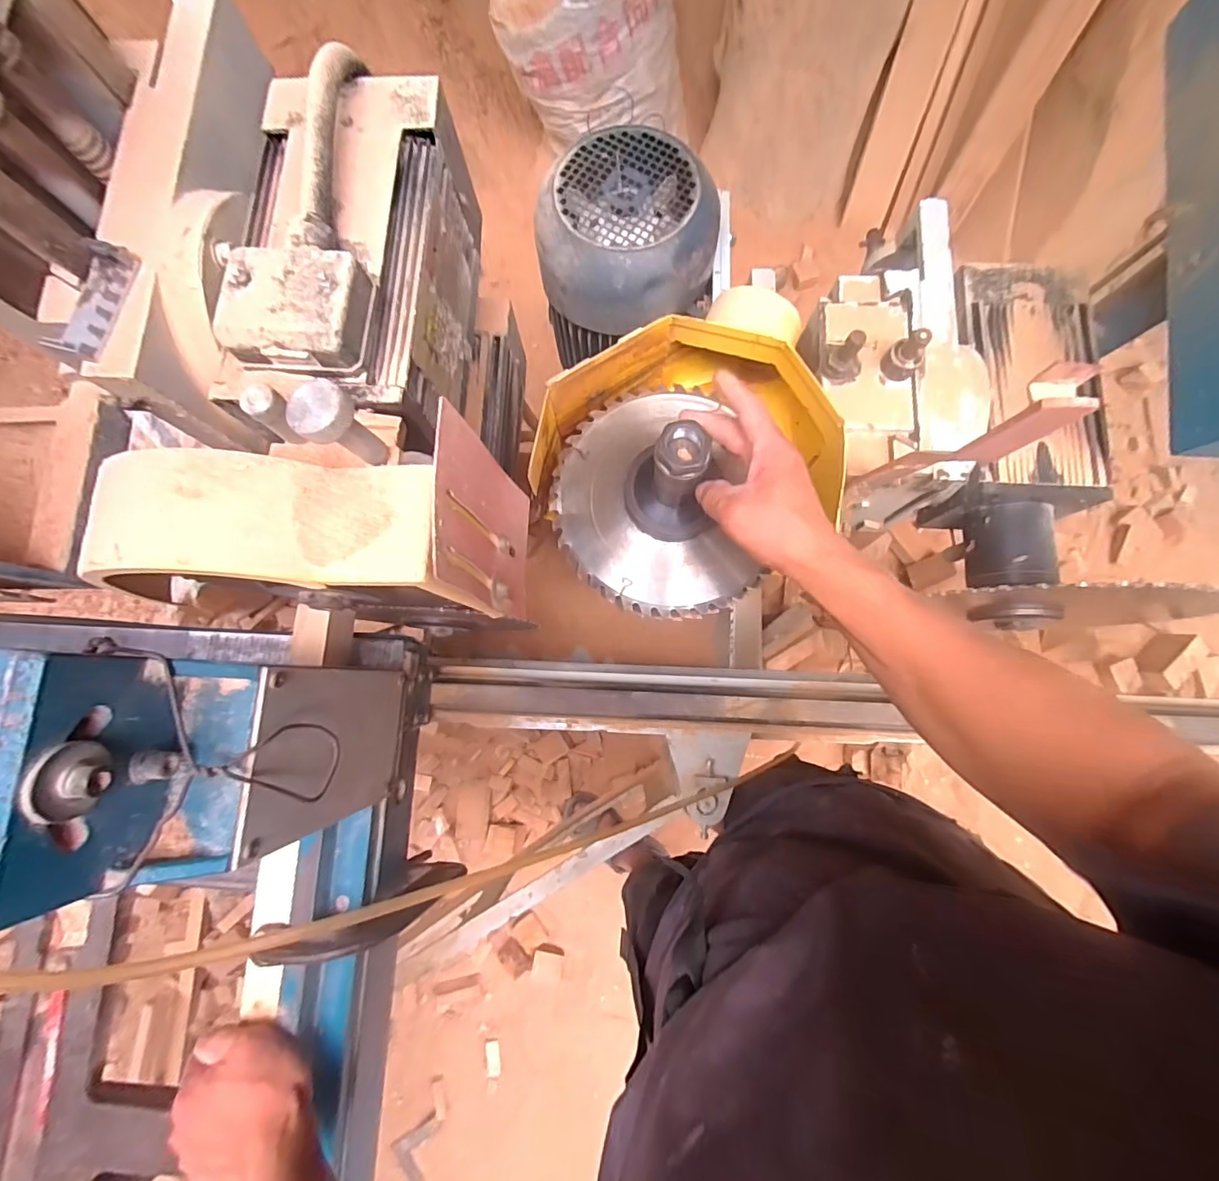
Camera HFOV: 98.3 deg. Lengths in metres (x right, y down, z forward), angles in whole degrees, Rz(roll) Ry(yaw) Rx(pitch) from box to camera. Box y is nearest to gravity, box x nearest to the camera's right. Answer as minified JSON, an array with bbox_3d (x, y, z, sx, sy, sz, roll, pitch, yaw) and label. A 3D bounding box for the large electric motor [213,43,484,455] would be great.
[{"bbox_3d":[-0.200,-0.260,0.424,0.141,0.145,0.276,3,79,1],"label":"large electric motor"}]

